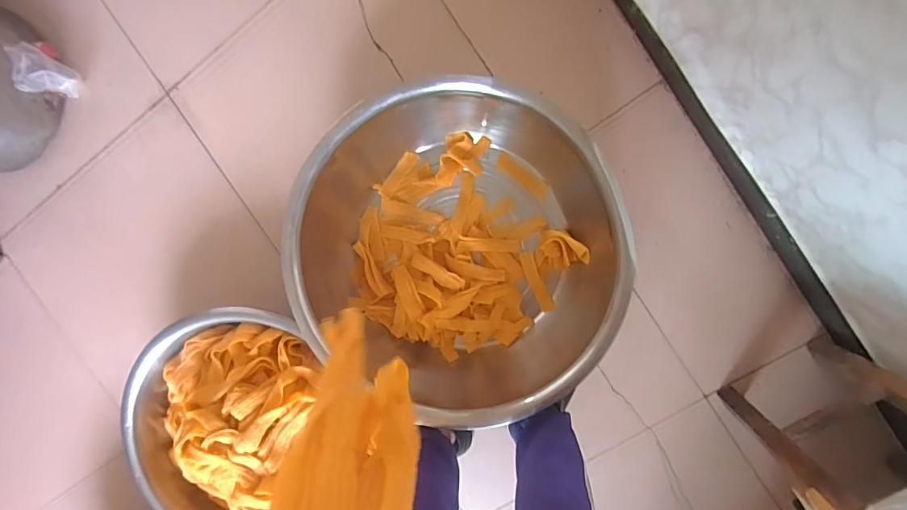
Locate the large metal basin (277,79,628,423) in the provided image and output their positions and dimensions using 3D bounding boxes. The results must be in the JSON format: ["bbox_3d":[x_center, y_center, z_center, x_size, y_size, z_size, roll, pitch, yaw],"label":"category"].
[{"bbox_3d":[0.013,0.004,0.907,0.595,0.242,0.627,1,97,7],"label":"large metal basin"}]

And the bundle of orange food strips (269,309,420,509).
[{"bbox_3d":[-0.069,0.149,0.319,0.068,0.242,0.082,-9,132,8],"label":"bundle of orange food strips"}]

